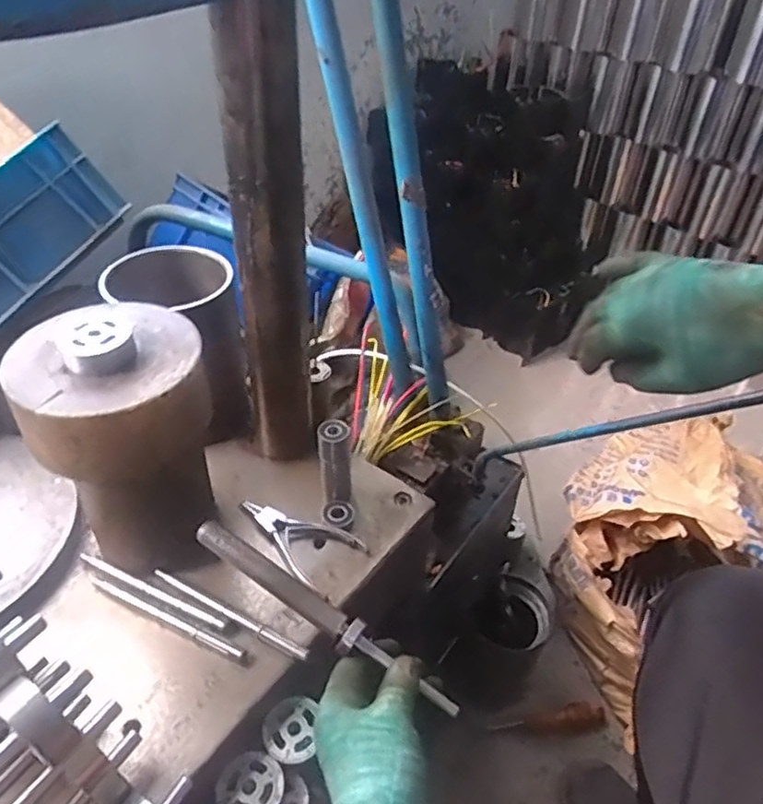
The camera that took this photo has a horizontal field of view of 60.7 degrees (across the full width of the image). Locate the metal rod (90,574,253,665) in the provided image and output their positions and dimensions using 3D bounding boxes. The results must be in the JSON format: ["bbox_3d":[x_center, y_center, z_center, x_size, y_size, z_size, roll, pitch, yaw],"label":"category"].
[{"bbox_3d":[-0.189,0.189,0.574,0.173,0.007,0.011,19,44,18],"label":"metal rod"}]

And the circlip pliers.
[{"bbox_3d":[-0.085,0.132,0.647,0.131,0.016,0.071,28,47,26],"label":"circlip pliers"}]

